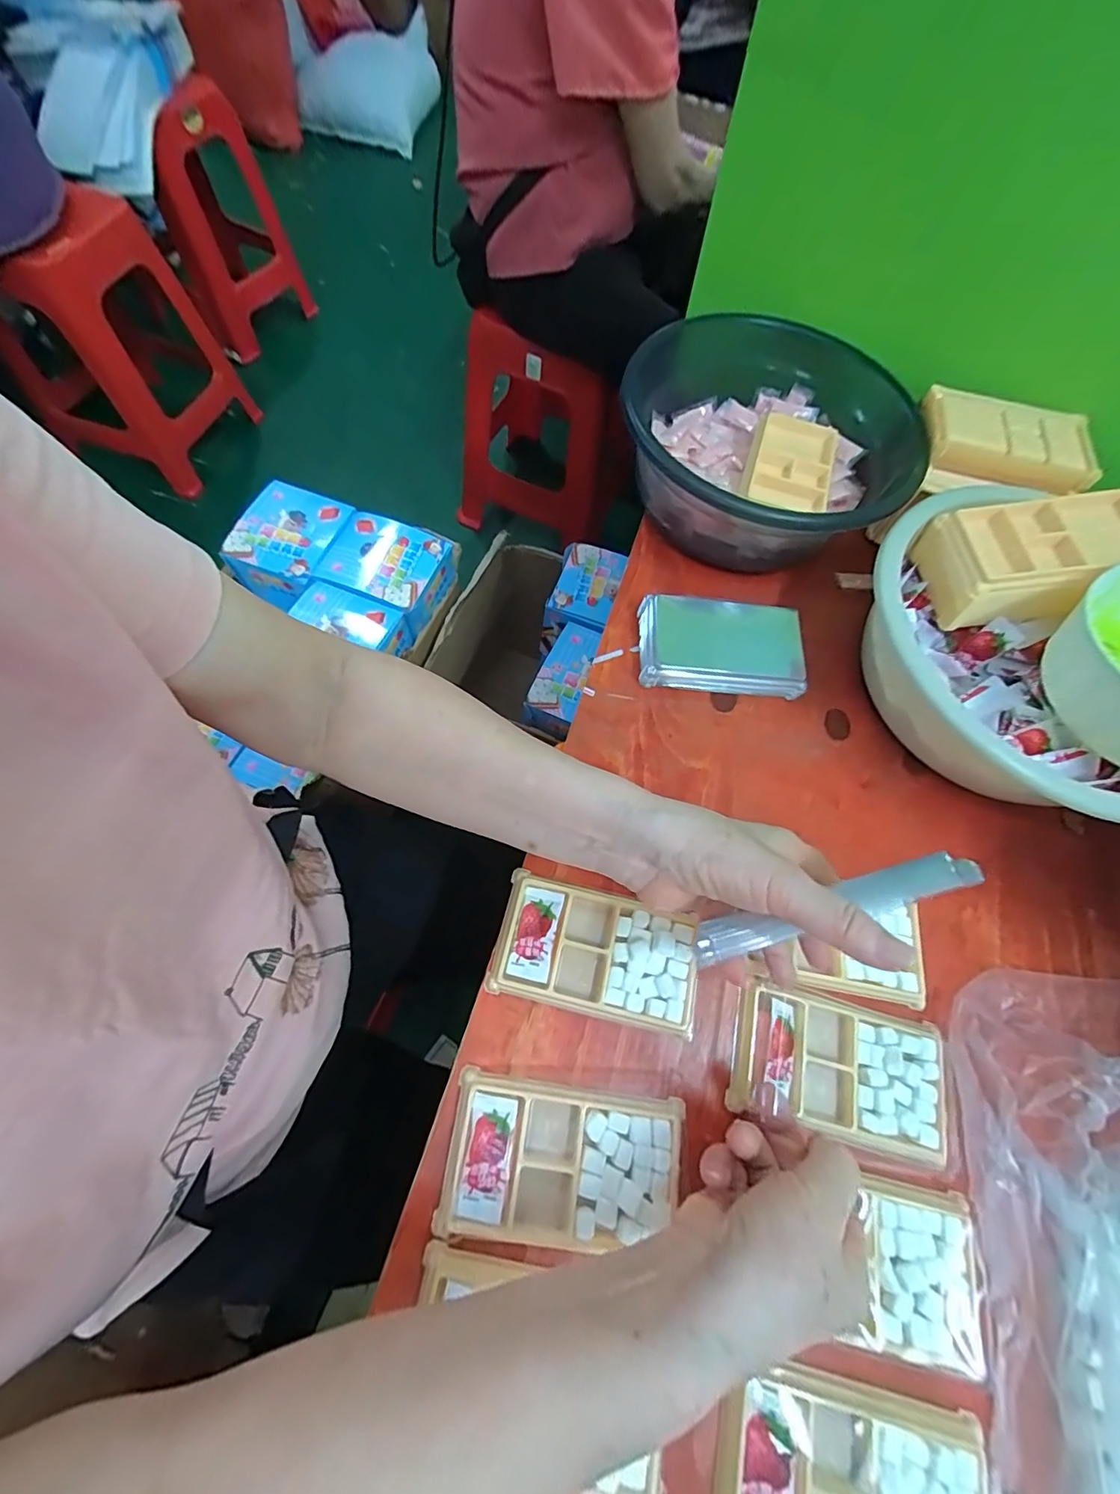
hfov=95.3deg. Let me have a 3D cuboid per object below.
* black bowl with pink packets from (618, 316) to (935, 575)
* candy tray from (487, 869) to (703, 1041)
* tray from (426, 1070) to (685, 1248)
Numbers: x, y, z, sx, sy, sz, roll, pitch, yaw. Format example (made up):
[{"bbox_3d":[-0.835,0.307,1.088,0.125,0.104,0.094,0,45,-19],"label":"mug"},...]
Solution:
[{"bbox_3d":[0.176,-0.280,0.480,0.257,0.107,0.242,2,67,-4],"label":"black bowl with pink packets"},{"bbox_3d":[0.025,0.138,0.345,0.132,0.015,0.077,14,67,1],"label":"candy tray"},{"bbox_3d":[0.001,0.244,0.299,0.135,0.010,0.078,10,67,-1],"label":"tray"}]

